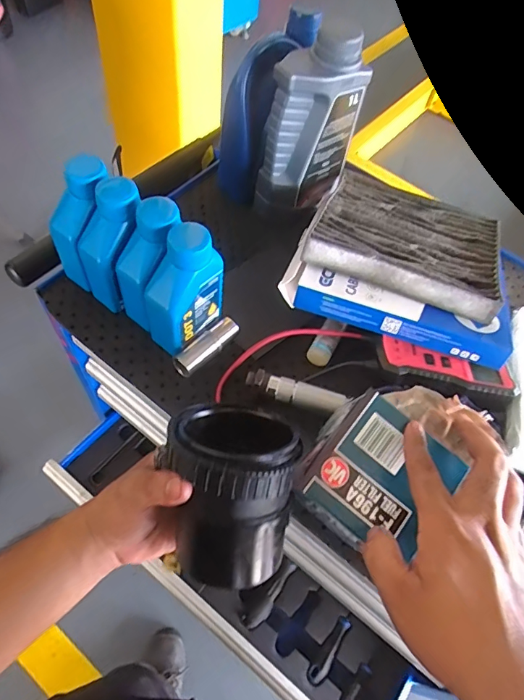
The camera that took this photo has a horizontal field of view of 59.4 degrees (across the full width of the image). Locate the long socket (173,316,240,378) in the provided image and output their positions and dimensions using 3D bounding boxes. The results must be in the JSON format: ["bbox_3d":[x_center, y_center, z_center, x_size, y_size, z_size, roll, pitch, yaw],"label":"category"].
[{"bbox_3d":[-0.058,-0.005,0.497,0.024,0.020,0.082,41,63,17],"label":"long socket"}]

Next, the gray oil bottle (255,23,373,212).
[{"bbox_3d":[0.055,-0.265,0.556,0.070,0.186,0.115,41,63,17],"label":"gray oil bottle"}]

